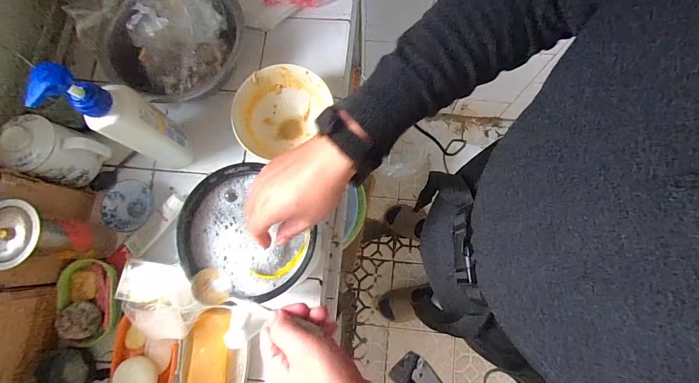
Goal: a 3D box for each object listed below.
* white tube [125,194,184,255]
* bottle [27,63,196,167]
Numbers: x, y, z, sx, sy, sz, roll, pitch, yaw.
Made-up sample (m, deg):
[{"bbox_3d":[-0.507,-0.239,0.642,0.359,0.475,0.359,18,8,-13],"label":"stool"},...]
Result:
[{"bbox_3d":[-0.310,0.052,0.542,0.113,0.020,0.033,-44,80,-8],"label":"white tube"},{"bbox_3d":[-0.295,-0.095,0.458,0.069,0.246,0.069,44,82,9],"label":"bottle"}]

